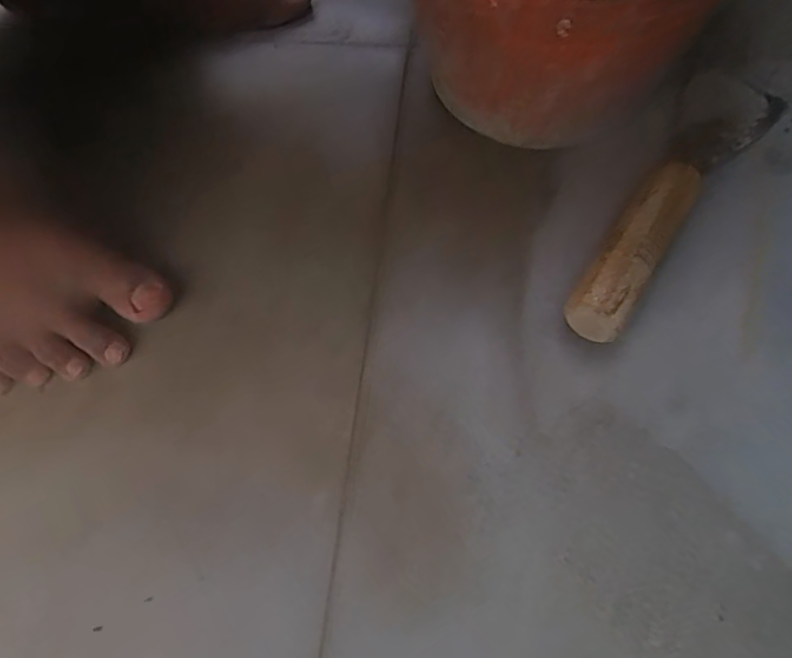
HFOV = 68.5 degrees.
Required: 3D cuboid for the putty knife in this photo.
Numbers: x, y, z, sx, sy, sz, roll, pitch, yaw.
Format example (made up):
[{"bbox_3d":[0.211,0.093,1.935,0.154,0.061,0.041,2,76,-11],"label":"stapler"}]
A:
[{"bbox_3d":[0.167,-0.082,0.343,0.053,0.037,0.221,32,73,15],"label":"putty knife"}]

